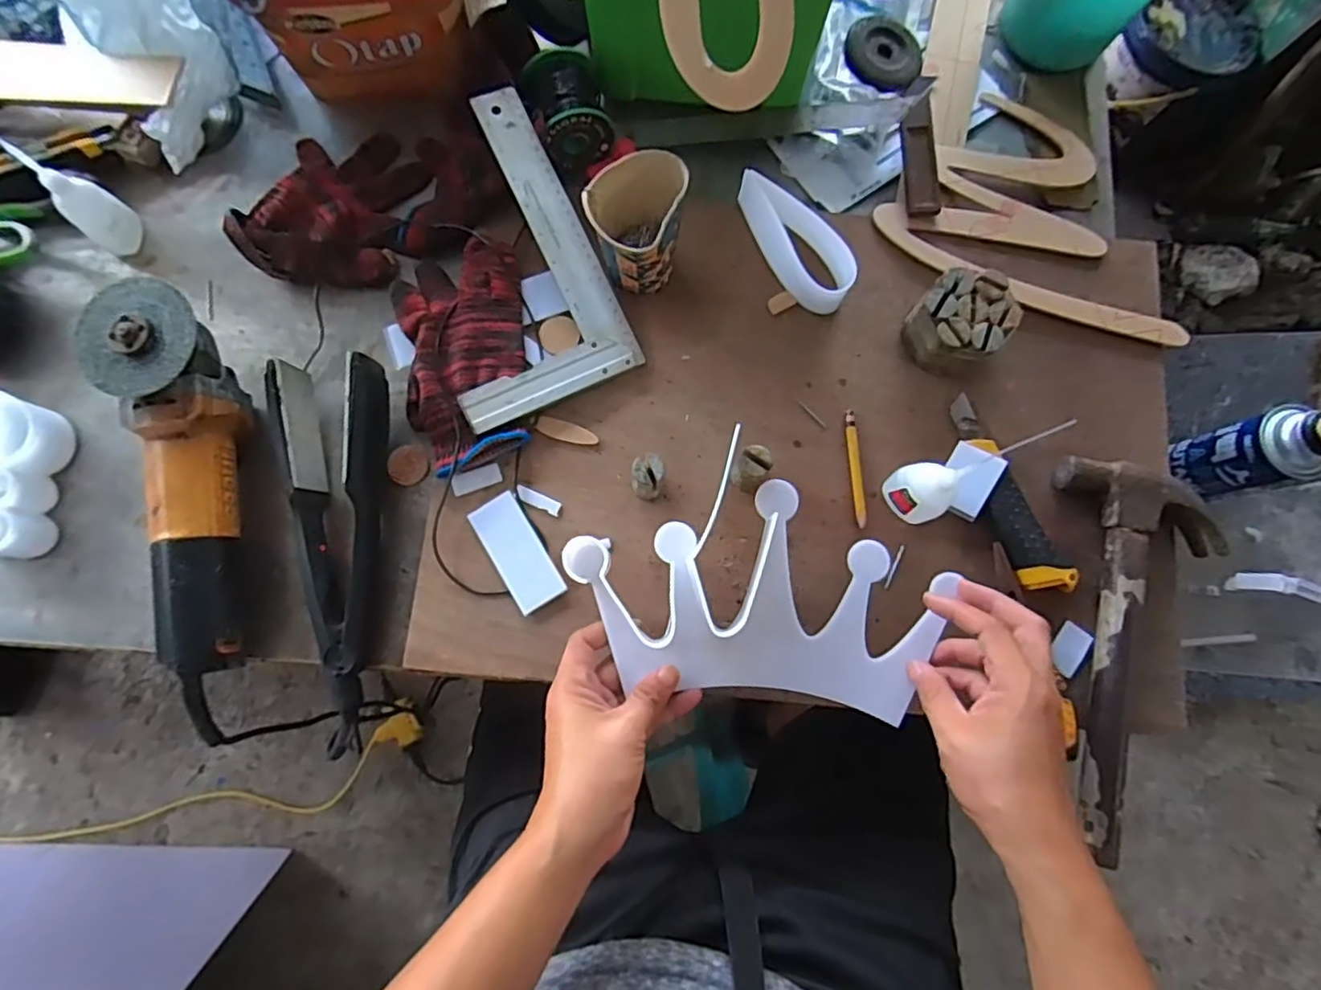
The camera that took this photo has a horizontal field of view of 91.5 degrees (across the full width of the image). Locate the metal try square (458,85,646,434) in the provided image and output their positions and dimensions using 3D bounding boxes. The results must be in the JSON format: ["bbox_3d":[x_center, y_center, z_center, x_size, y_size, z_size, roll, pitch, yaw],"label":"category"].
[{"bbox_3d":[-0.132,-0.195,0.525,0.148,0.009,0.253,-25,89,-10],"label":"metal try square"}]

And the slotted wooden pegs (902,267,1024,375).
[{"bbox_3d":[0.242,-0.140,0.524,0.071,0.053,0.069,0,81,-1],"label":"slotted wooden pegs"}]

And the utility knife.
[{"bbox_3d":[0.273,-0.002,0.507,0.036,0.015,0.167,-20,82,-4],"label":"utility knife"}]

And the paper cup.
[{"bbox_3d":[-0.019,-0.209,0.510,0.074,0.094,0.088,7,80,0],"label":"paper cup"}]

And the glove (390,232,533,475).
[{"bbox_3d":[-0.164,-0.117,0.530,0.104,0.029,0.196,-7,81,-2],"label":"glove"}]

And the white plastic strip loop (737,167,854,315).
[{"bbox_3d":[0.110,-0.213,0.543,0.045,0.045,0.132,-38,83,-7],"label":"white plastic strip loop"}]

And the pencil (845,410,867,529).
[{"bbox_3d":[0.159,-0.023,0.521,0.010,0.004,0.097,-3,81,-1],"label":"pencil"}]

